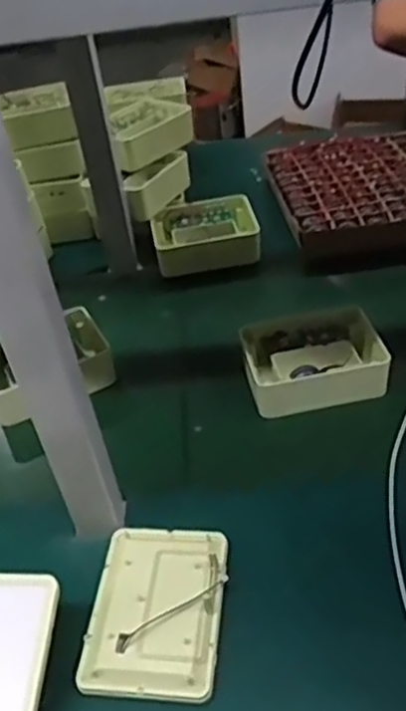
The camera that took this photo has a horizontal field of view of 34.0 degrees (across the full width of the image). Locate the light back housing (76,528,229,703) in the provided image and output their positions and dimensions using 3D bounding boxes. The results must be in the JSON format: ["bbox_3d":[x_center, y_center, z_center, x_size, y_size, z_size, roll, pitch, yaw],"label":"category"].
[{"bbox_3d":[-0.035,0.195,0.518,0.099,0.010,0.131,2,44,10],"label":"light back housing"}]

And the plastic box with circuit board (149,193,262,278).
[{"bbox_3d":[0.004,-0.166,0.932,0.145,0.048,0.104,-11,40,-3],"label":"plastic box with circuit board"}]

